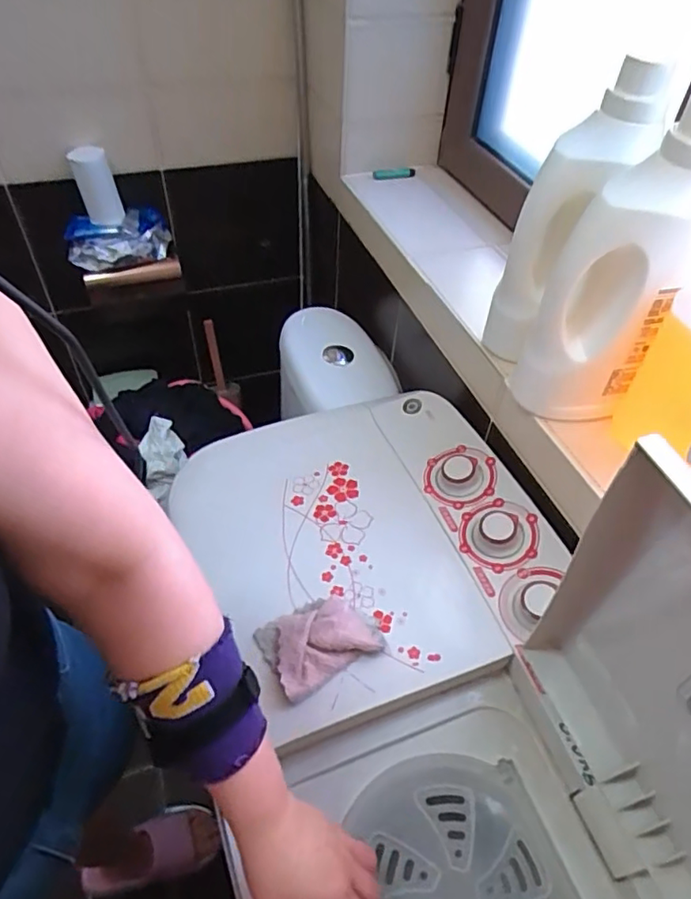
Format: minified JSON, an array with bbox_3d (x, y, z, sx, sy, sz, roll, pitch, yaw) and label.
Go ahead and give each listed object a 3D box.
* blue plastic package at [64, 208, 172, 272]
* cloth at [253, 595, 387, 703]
[{"bbox_3d":[-0.502,-0.465,1.294,0.213,0.080,0.105,-25,54,-24],"label":"blue plastic package"},{"bbox_3d":[-0.027,0.189,0.593,0.109,0.026,0.084,-23,53,-22],"label":"cloth"}]

